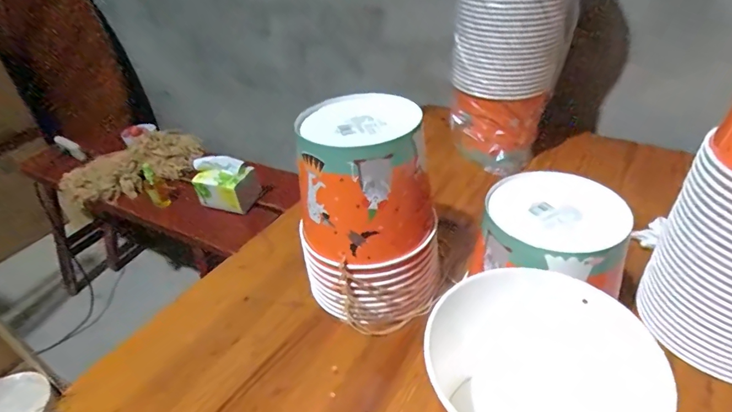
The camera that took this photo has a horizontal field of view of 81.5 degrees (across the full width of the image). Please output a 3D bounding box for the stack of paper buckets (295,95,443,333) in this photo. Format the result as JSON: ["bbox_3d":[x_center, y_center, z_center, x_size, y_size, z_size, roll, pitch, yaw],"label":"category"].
[{"bbox_3d":[0.000,0.011,0.491,0.149,0.230,0.143,-7,36,-3],"label":"stack of paper buckets"}]

